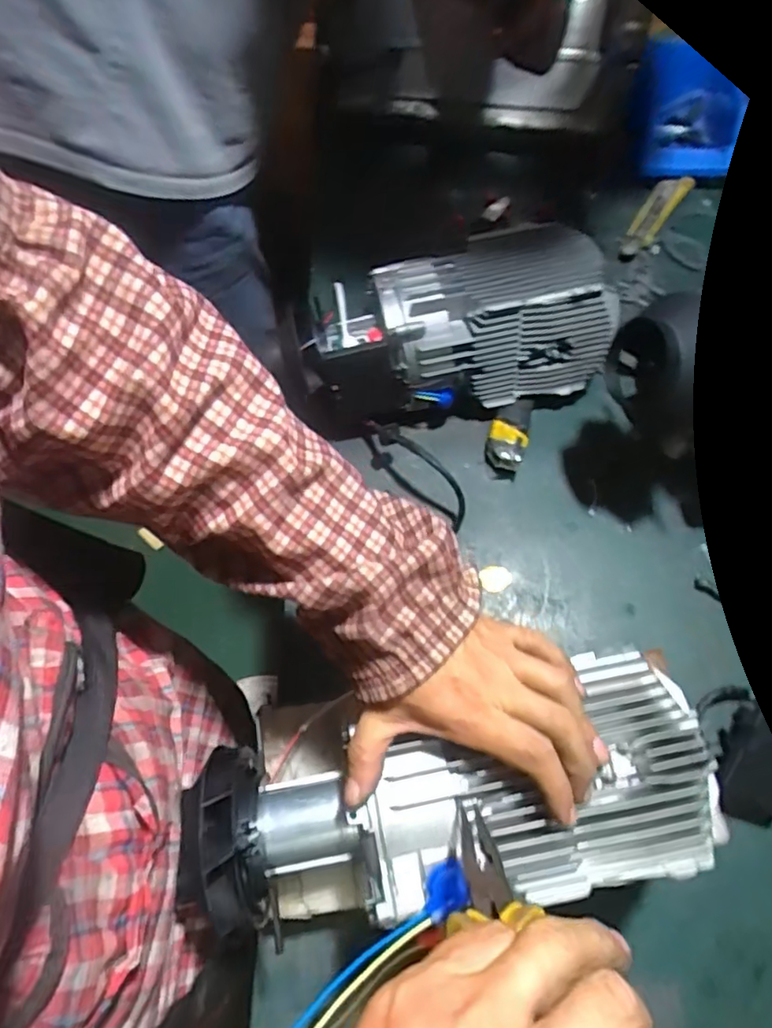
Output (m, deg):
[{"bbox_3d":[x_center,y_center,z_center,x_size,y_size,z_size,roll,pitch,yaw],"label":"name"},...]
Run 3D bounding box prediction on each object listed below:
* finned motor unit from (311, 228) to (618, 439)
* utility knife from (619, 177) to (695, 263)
[{"bbox_3d":[0.065,-0.176,0.592,0.280,0.137,0.121,-11,67,-2],"label":"finned motor unit"},{"bbox_3d":[0.321,-0.361,0.718,0.033,0.014,0.151,33,73,16],"label":"utility knife"}]

